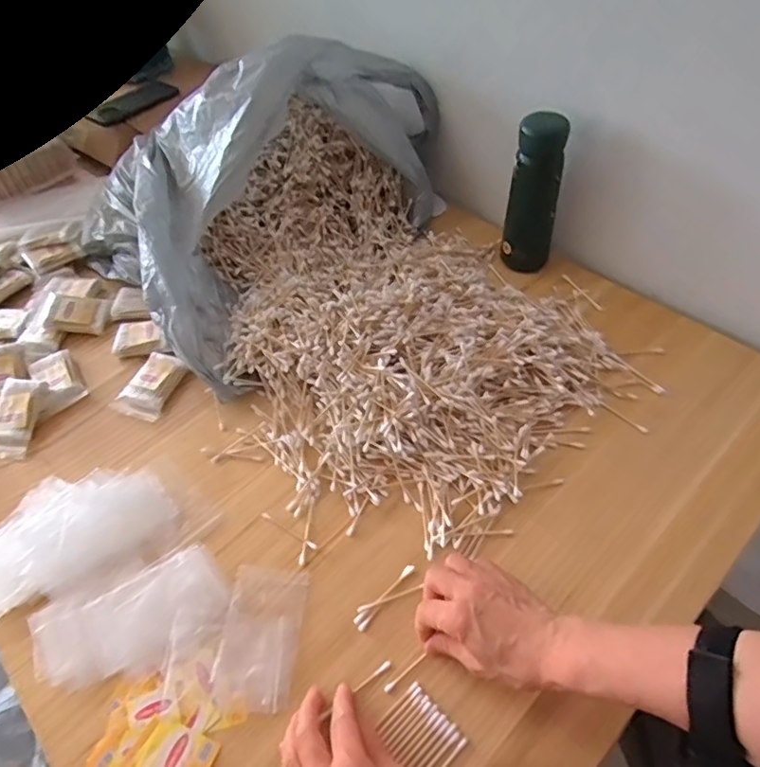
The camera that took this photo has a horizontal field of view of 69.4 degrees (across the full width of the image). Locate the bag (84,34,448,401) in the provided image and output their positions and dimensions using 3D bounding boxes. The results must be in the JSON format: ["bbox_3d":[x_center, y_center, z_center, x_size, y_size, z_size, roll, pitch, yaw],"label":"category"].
[{"bbox_3d":[-0.172,-0.240,0.683,0.368,0.184,0.444,22,58,20],"label":"bag"}]

